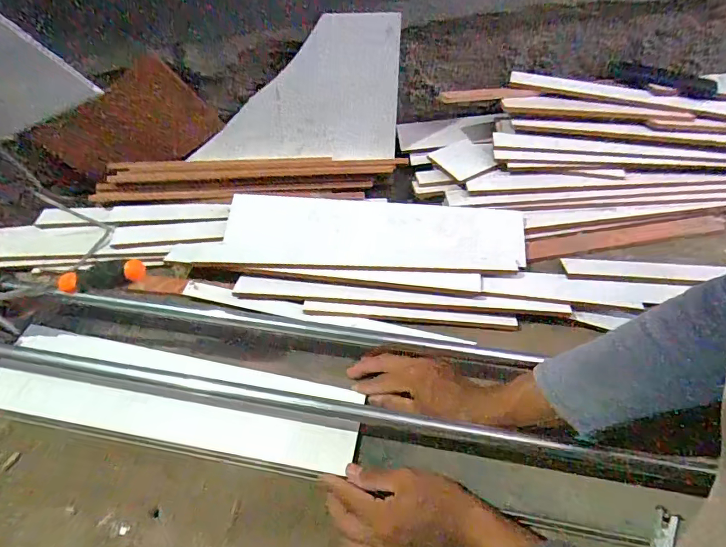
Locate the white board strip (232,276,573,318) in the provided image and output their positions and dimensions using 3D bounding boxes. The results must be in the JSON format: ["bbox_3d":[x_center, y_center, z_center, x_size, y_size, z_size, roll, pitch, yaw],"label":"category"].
[{"bbox_3d":[0.046,0.035,0.651,0.490,0.008,0.031,3,82,7],"label":"white board strip"}]

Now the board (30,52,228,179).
[{"bbox_3d":[-0.420,-0.262,0.799,0.268,0.171,0.022,-31,51,6],"label":"board"}]

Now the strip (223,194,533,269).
[{"bbox_3d":[0.021,-0.067,0.758,0.505,0.011,0.117,3,92,0],"label":"strip"}]

